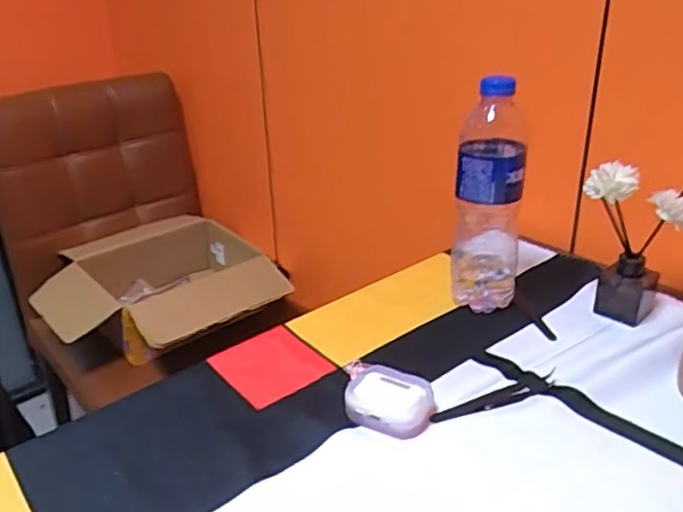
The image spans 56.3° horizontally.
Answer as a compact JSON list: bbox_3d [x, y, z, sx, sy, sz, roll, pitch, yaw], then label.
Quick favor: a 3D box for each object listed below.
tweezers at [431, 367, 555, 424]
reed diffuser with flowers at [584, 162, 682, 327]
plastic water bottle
[{"bbox_3d":[0.125,0.115,0.518,0.114,0.009,0.021,-14,29,-22],"label":"tweezers"},{"bbox_3d":[0.275,-0.009,0.599,0.094,0.151,0.057,12,30,26],"label":"reed diffuser with flowers"},{"bbox_3d":[0.141,-0.052,0.614,0.062,0.228,0.054,5,27,14],"label":"plastic water bottle"}]

